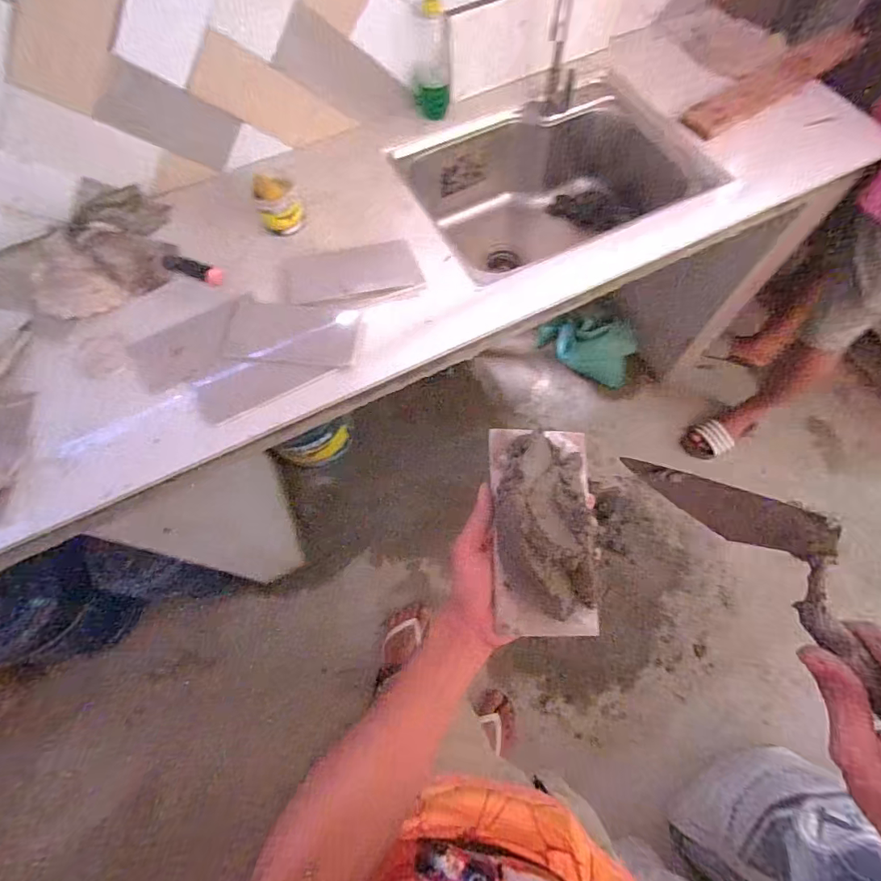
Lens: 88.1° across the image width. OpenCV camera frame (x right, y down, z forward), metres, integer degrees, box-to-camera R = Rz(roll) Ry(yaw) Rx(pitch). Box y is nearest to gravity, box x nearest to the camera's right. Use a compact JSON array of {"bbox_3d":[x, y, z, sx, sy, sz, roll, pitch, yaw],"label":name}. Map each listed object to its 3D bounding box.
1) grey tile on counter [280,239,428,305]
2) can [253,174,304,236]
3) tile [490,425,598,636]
[{"bbox_3d":[-0.148,-0.282,0.753,0.217,0.014,0.103,-12,65,0],"label":"grey tile on counter"},{"bbox_3d":[-0.280,-0.404,0.783,0.073,0.083,0.063,-23,68,-8],"label":"can"},{"bbox_3d":[0.103,0.081,0.428,0.098,0.070,0.196,-2,76,0],"label":"tile"}]

